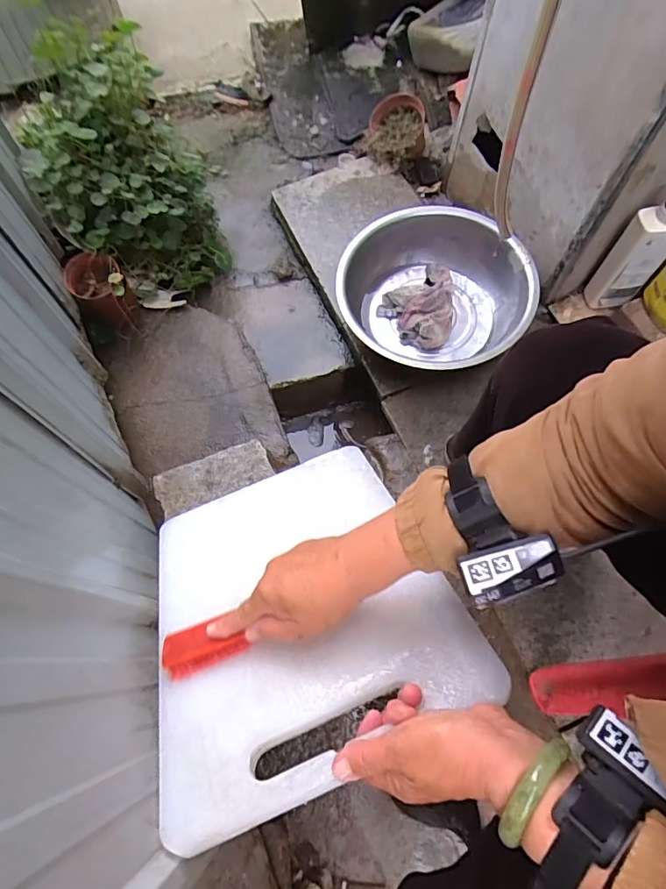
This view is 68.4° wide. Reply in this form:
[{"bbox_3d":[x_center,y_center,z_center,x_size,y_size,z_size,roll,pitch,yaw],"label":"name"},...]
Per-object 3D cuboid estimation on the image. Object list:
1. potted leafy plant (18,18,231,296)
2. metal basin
[{"bbox_3d":[-0.390,-0.501,0.901,0.292,0.324,0.317,-22,68,-9],"label":"potted leafy plant"},{"bbox_3d":[0.180,-0.260,0.913,0.321,0.152,0.328,0,67,0],"label":"metal basin"}]

